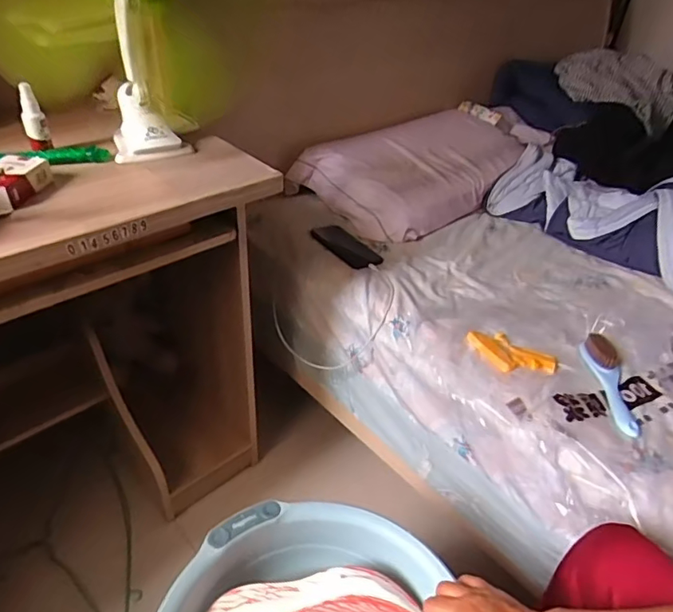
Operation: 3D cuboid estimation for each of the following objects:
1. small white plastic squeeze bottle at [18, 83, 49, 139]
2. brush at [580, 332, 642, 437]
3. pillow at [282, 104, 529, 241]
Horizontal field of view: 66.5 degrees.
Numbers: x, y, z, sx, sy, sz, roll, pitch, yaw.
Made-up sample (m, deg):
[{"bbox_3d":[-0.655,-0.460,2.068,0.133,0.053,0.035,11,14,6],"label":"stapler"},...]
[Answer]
[{"bbox_3d":[-0.444,-0.285,0.747,0.029,0.077,0.026,-15,41,-24],"label":"small white plastic squeeze bottle"},{"bbox_3d":[0.450,0.128,0.841,0.051,0.034,0.186,3,51,-2],"label":"brush"},{"bbox_3d":[0.225,-0.364,1.353,0.561,0.154,0.367,-27,47,-35],"label":"pillow"}]

